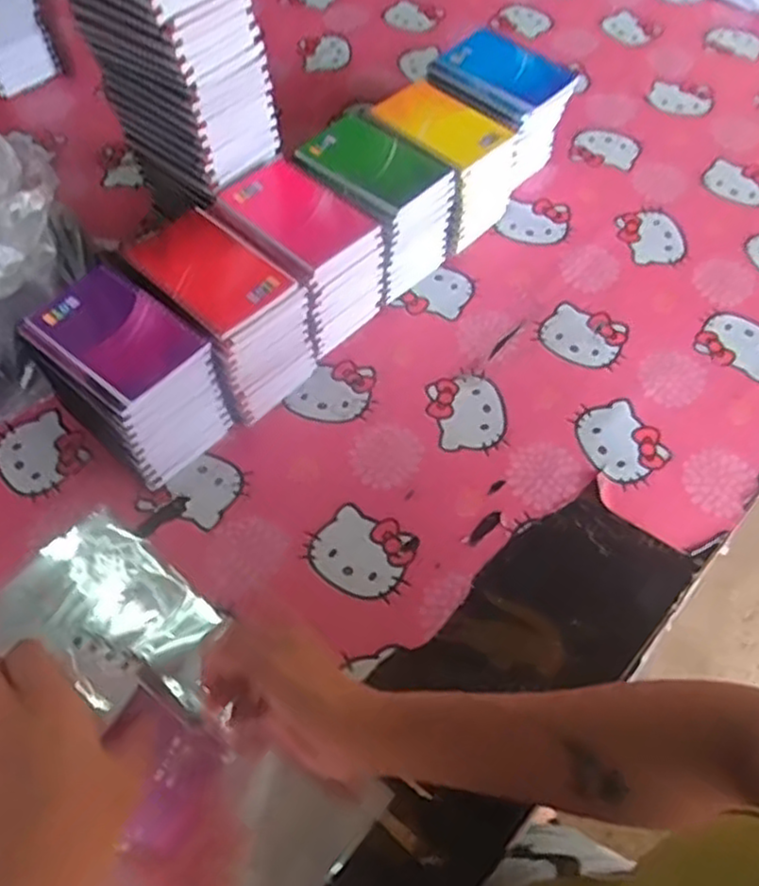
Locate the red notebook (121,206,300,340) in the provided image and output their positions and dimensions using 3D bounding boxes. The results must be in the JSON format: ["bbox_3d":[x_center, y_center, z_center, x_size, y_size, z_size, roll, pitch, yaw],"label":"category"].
[{"bbox_3d":[-0.138,-0.144,0.603,0.126,0.010,0.083,39,65,21],"label":"red notebook"}]

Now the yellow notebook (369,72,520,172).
[{"bbox_3d":[0.069,-0.326,0.734,0.105,0.012,0.124,-38,66,-22],"label":"yellow notebook"}]

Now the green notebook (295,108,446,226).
[{"bbox_3d":[-0.014,-0.263,0.682,0.124,0.015,0.089,36,64,20],"label":"green notebook"}]

